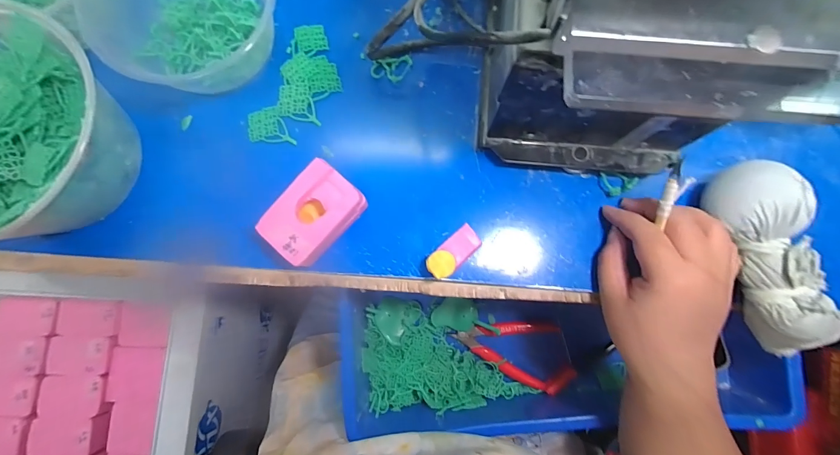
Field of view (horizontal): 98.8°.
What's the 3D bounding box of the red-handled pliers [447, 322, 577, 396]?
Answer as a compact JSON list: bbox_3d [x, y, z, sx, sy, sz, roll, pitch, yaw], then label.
[{"bbox_3d":[0.111,0.137,0.414,0.143,0.025,0.070,22,81,3],"label":"red-handled pliers"}]

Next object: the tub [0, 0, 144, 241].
[{"bbox_3d":[-0.279,-0.062,0.255,0.153,0.073,0.148,0,81,0],"label":"tub"}]

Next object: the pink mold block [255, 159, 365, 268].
[{"bbox_3d":[-0.078,-0.008,0.272,0.050,0.036,0.069,41,83,6],"label":"pink mold block"}]

